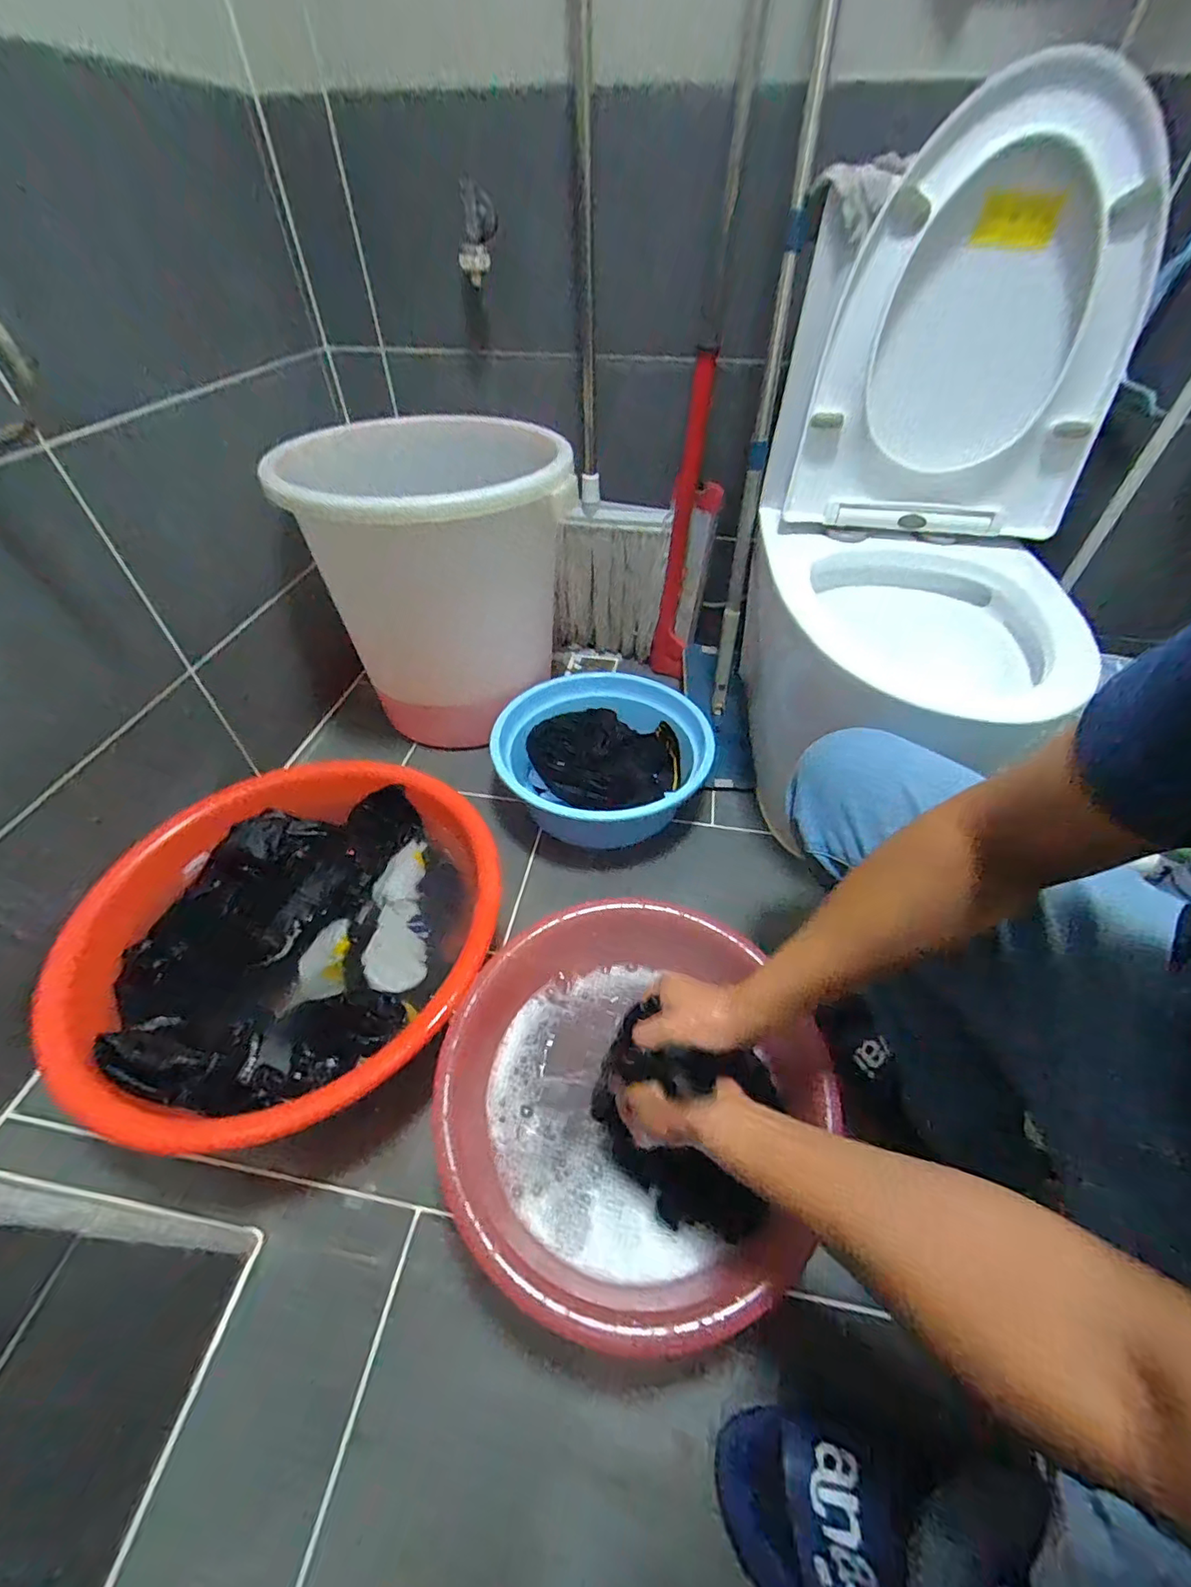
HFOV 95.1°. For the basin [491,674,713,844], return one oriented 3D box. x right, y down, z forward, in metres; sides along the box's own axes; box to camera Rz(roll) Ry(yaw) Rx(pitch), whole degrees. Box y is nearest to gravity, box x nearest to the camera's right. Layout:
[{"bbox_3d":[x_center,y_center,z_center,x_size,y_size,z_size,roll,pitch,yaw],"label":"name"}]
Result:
[{"bbox_3d":[0.015,-0.055,0.958,0.345,0.136,0.371,21,51,17],"label":"basin"}]

